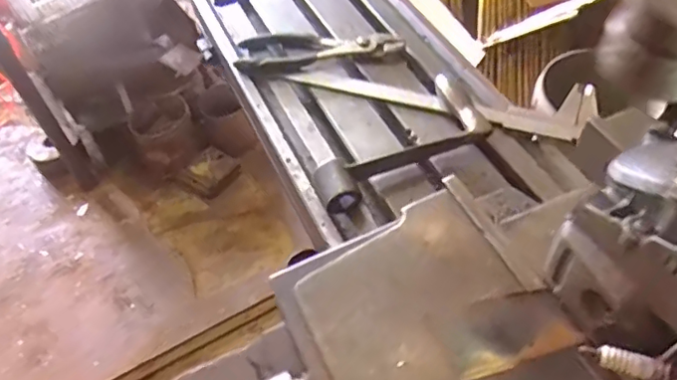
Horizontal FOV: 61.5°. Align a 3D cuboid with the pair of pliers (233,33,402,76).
[{"bbox_3d":[-0.023,-0.171,0.682,0.191,0.018,0.068,-8,52,-1],"label":"pair of pliers"}]

